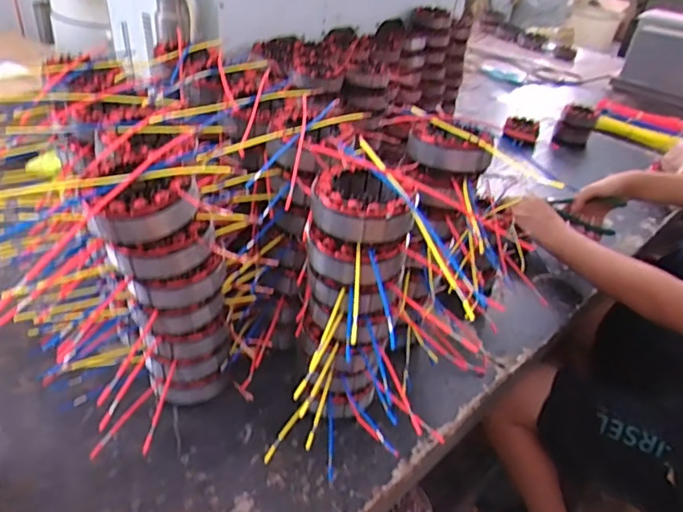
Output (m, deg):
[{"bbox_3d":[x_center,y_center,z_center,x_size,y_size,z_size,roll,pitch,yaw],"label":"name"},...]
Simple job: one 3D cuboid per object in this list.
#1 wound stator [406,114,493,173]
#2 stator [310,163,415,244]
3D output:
[{"bbox_3d":[0.113,-0.119,0.559,0.084,0.034,0.075,9,35,2],"label":"wound stator"},{"bbox_3d":[0.017,-0.045,0.442,0.082,0.032,0.075,9,35,2],"label":"stator"}]

